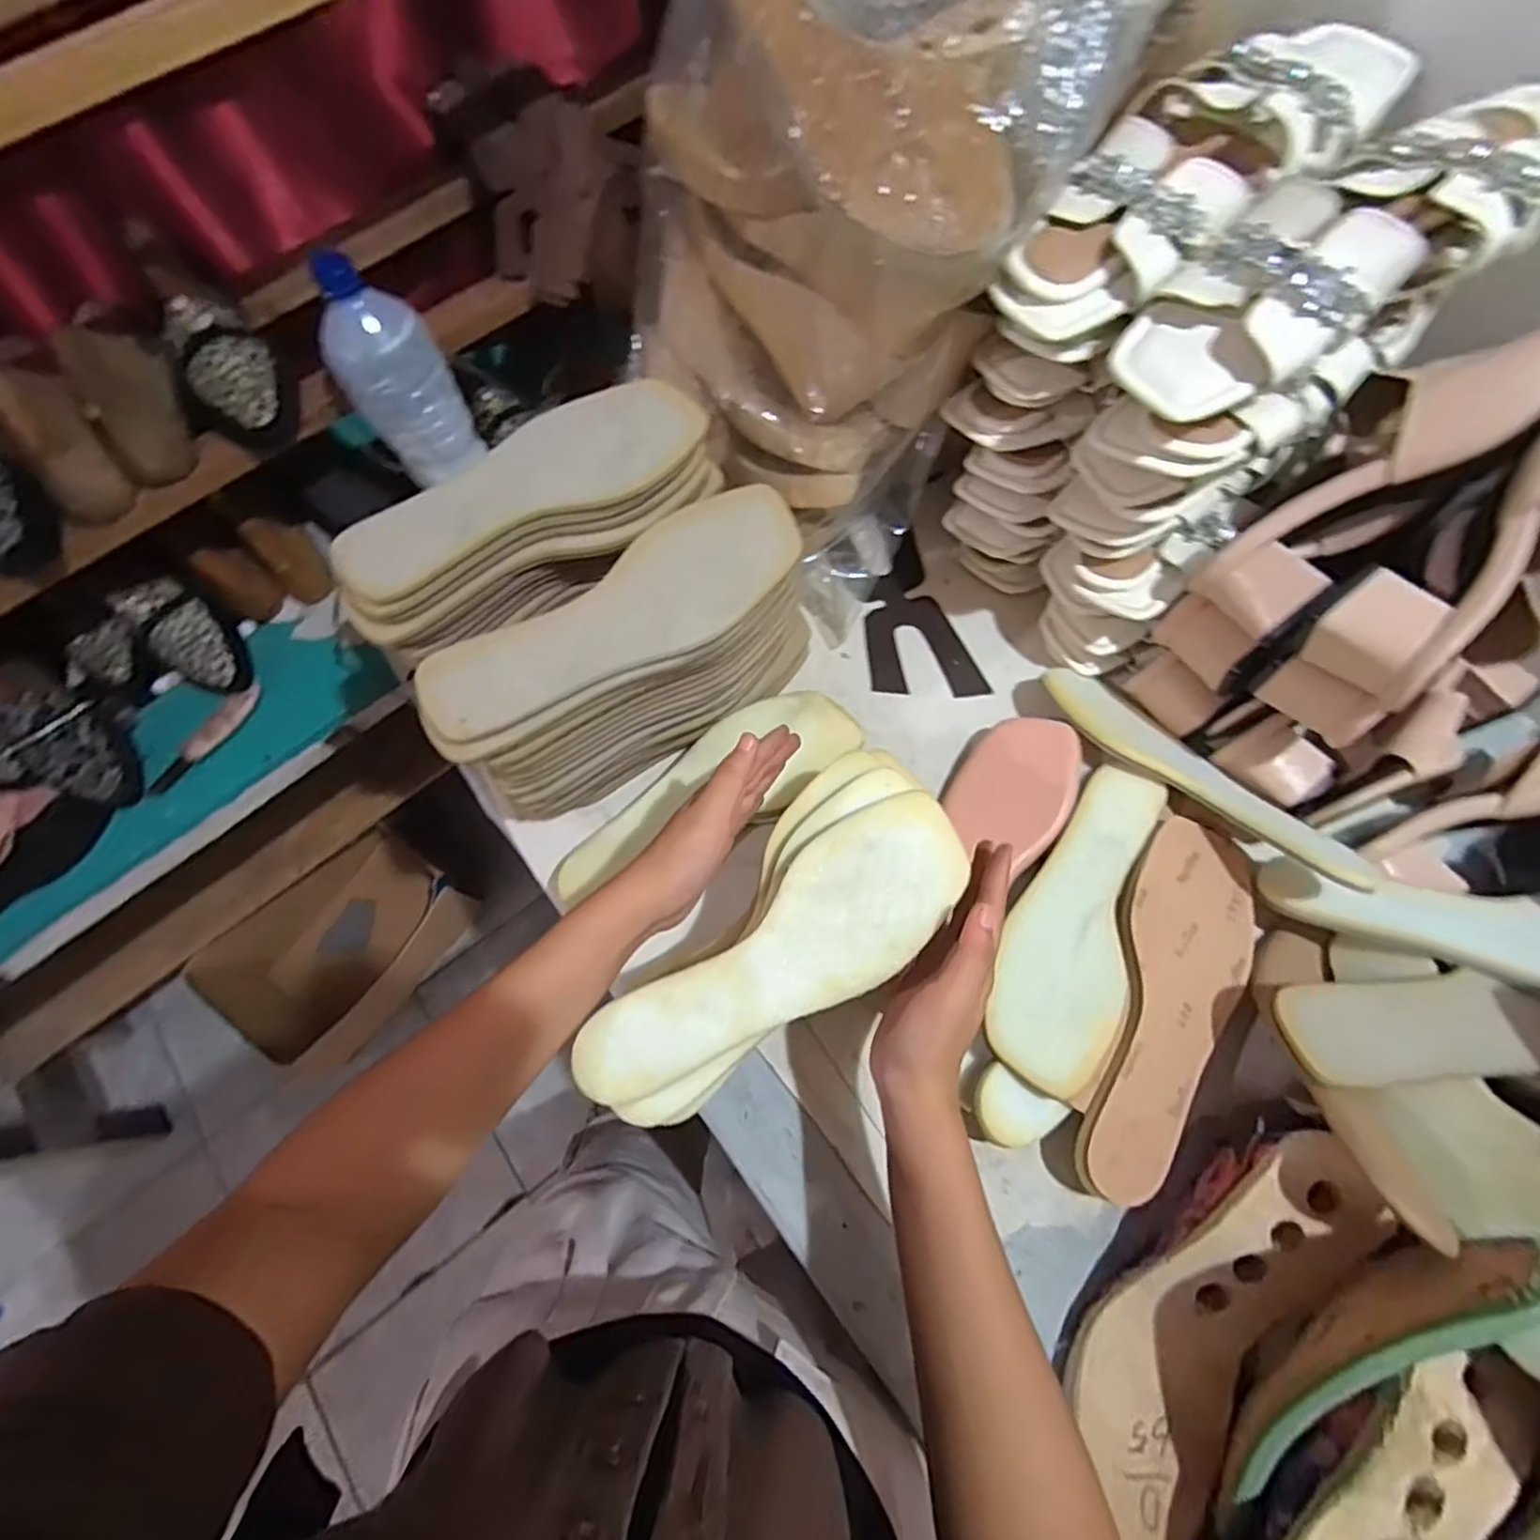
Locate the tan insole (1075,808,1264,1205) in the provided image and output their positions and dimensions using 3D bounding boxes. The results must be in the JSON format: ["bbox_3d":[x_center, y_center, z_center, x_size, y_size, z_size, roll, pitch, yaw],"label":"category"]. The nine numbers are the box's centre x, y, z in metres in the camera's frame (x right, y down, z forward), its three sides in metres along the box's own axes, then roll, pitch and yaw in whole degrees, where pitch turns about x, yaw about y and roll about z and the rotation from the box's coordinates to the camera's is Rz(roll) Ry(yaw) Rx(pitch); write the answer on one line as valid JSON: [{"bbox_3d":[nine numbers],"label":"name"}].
[{"bbox_3d":[0.256,0.149,0.452,0.090,0.013,0.241,31,73,2],"label":"tan insole"}]

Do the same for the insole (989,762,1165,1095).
[{"bbox_3d":[0.210,0.098,0.467,0.076,0.014,0.222,23,72,11],"label":"insole"}]

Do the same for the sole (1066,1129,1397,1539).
[{"bbox_3d":[0.245,0.308,0.384,0.082,0.052,0.245,32,94,13],"label":"sole"}]

